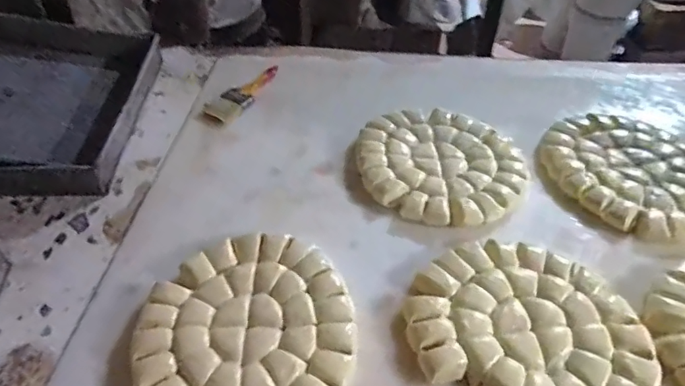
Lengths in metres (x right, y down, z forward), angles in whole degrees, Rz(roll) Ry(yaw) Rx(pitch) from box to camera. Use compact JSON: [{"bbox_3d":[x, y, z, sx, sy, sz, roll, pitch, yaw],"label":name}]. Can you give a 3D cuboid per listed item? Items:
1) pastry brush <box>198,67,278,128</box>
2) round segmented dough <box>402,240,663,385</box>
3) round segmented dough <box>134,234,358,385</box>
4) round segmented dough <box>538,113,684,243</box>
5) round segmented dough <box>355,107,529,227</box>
[{"bbox_3d":[-0.201,-0.197,0.961,0.067,0.019,0.197,24,52,23],"label":"pastry brush"},{"bbox_3d":[0.225,0.164,0.584,0.249,0.029,0.274,-32,53,-24],"label":"round segmented dough"},{"bbox_3d":[-0.114,0.167,0.591,0.249,0.028,0.272,-1,47,1],"label":"round segmented dough"},{"bbox_3d":[0.480,-0.041,0.795,0.253,0.027,0.290,-28,52,-21],"label":"round segmented dough"},{"bbox_3d":[0.165,-0.054,0.812,0.267,0.026,0.263,-1,47,1],"label":"round segmented dough"}]

